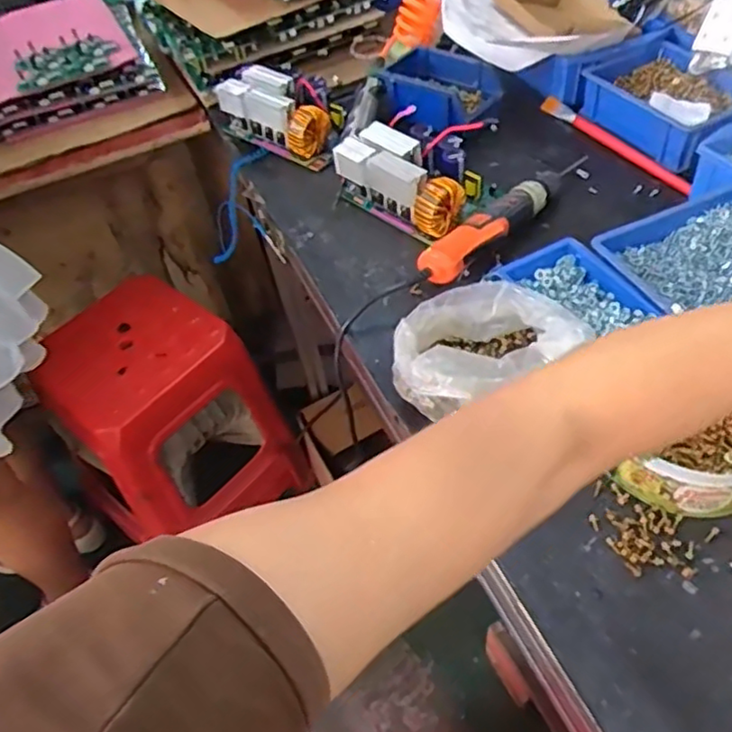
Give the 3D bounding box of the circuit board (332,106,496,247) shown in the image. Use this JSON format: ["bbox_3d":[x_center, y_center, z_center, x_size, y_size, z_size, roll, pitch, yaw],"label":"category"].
[{"bbox_3d":[0.068,-0.238,0.798,0.127,0.079,0.177,-39,55,-23],"label":"circuit board"}]

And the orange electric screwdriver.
[{"bbox_3d":[0.176,-0.187,0.751,0.304,0.035,0.036,-40,55,-23],"label":"orange electric screwdriver"}]

